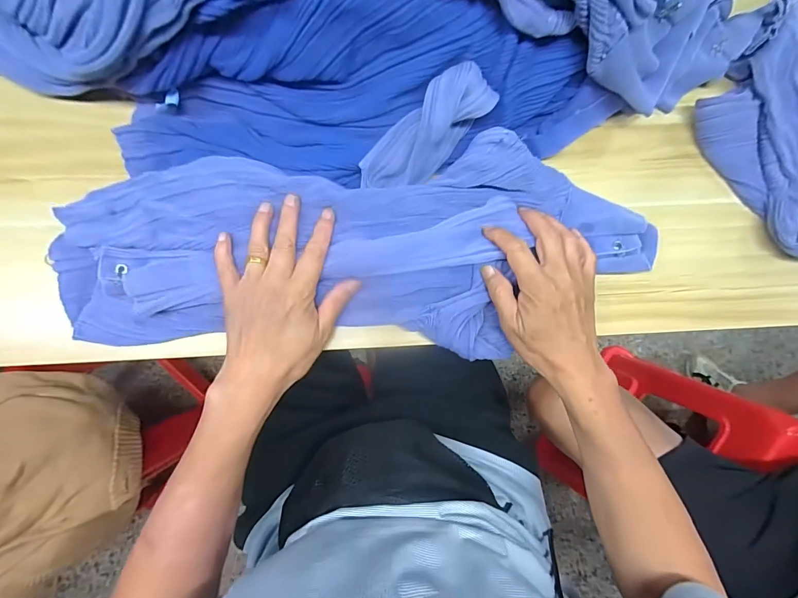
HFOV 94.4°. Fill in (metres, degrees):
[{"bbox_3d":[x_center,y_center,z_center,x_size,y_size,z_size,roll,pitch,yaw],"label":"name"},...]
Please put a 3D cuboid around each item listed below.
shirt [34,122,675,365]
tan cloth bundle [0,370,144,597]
[{"bbox_3d":[-0.041,-0.045,0.367,0.572,0.032,0.202,-3,88,-2],"label":"shirt"},{"bbox_3d":[-0.611,0.283,0.593,0.295,0.121,0.350,-35,90,-4],"label":"tan cloth bundle"}]

